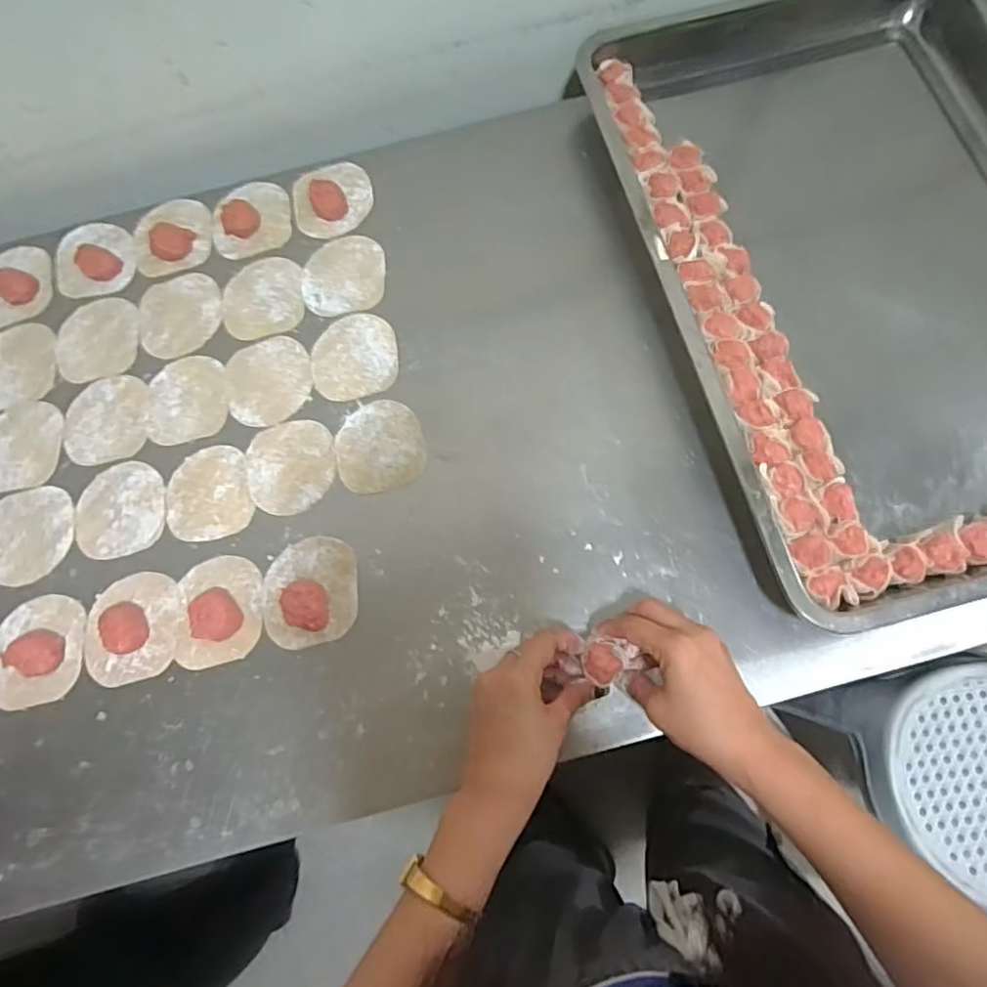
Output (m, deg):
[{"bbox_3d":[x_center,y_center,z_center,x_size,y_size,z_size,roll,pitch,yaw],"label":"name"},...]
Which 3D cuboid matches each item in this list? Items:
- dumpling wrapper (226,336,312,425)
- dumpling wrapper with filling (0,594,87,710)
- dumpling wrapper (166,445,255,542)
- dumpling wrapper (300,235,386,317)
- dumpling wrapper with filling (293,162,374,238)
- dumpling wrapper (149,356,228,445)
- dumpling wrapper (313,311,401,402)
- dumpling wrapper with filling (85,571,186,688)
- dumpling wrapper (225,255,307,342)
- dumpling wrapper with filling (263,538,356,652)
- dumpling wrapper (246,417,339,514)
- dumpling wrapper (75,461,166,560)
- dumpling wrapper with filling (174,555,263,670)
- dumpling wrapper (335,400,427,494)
[{"bbox_3d":[-0.206,-0.104,0.569,0.075,0.004,0.084,-13,74,-1],"label":"dumpling wrapper"},{"bbox_3d":[-0.375,0.127,0.503,0.078,0.014,0.087,-5,74,1],"label":"dumpling wrapper with filling"},{"bbox_3d":[-0.248,-0.001,0.539,0.074,0.005,0.082,-15,74,-2],"label":"dumpling wrapper"},{"bbox_3d":[-0.144,-0.211,0.596,0.078,0.004,0.085,-1,74,2],"label":"dumpling wrapper"},{"bbox_3d":[-0.161,-0.297,0.618,0.076,0.012,0.080,-1,74,2],"label":"dumpling wrapper with filling"},{"bbox_3d":[-0.280,-0.086,0.569,0.073,0.004,0.080,-7,74,0],"label":"dumpling wrapper"},{"bbox_3d":[-0.127,-0.126,0.568,0.077,0.004,0.084,-1,74,2],"label":"dumpling wrapper"},{"bbox_3d":[-0.294,0.108,0.503,0.078,0.015,0.088,-10,74,-1],"label":"dumpling wrapper with filling"},{"bbox_3d":[-0.221,-0.189,0.595,0.076,0.004,0.086,-8,74,0],"label":"dumpling wrapper"},{"bbox_3d":[-0.150,0.077,0.497,0.077,0.025,0.087,-5,74,1],"label":"dumpling wrapper with filling"},{"bbox_3d":[-0.175,-0.026,0.540,0.074,0.005,0.084,-18,71,-4],"label":"dumpling wrapper"},{"bbox_3d":[-0.326,0.014,0.541,0.078,0.004,0.081,-18,74,-3],"label":"dumpling wrapper"},{"bbox_3d":[-0.225,0.093,0.500,0.071,0.019,0.087,-7,74,0],"label":"dumpling wrapper with filling"},{"bbox_3d":[-0.099,-0.041,0.540,0.074,0.004,0.082,-15,71,-4],"label":"dumpling wrapper"}]

